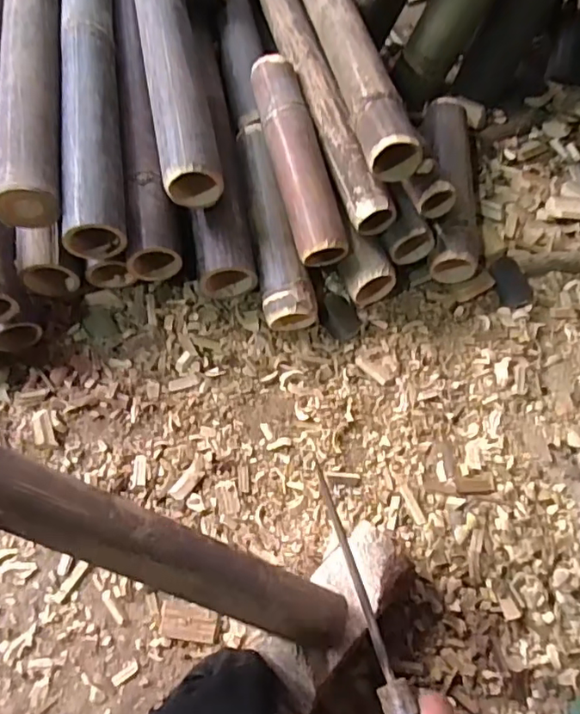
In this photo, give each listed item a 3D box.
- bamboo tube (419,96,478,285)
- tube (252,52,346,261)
[{"bbox_3d":[0.201,-0.222,0.718,0.062,0.067,0.268,6,67,1],"label":"bamboo tube"},{"bbox_3d":[0.008,-0.234,0.659,0.056,0.061,0.261,-13,68,-7],"label":"tube"}]

